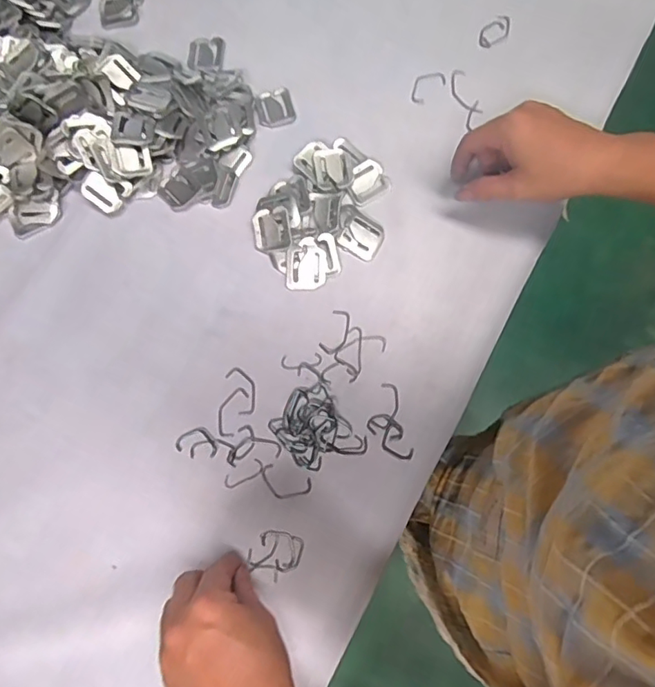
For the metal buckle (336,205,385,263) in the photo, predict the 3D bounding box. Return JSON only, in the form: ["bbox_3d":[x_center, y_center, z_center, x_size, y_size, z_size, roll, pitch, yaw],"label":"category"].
[{"bbox_3d":[0.028,-0.100,0.487,0.046,0.004,0.040,29,79,7],"label":"metal buckle"}]

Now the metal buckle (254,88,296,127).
[{"bbox_3d":[-0.052,-0.231,0.525,0.036,0.004,0.039,-14,77,-3],"label":"metal buckle"}]

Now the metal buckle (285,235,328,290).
[{"bbox_3d":[-0.019,-0.072,0.480,0.035,0.009,0.046,4,77,1],"label":"metal buckle"}]

